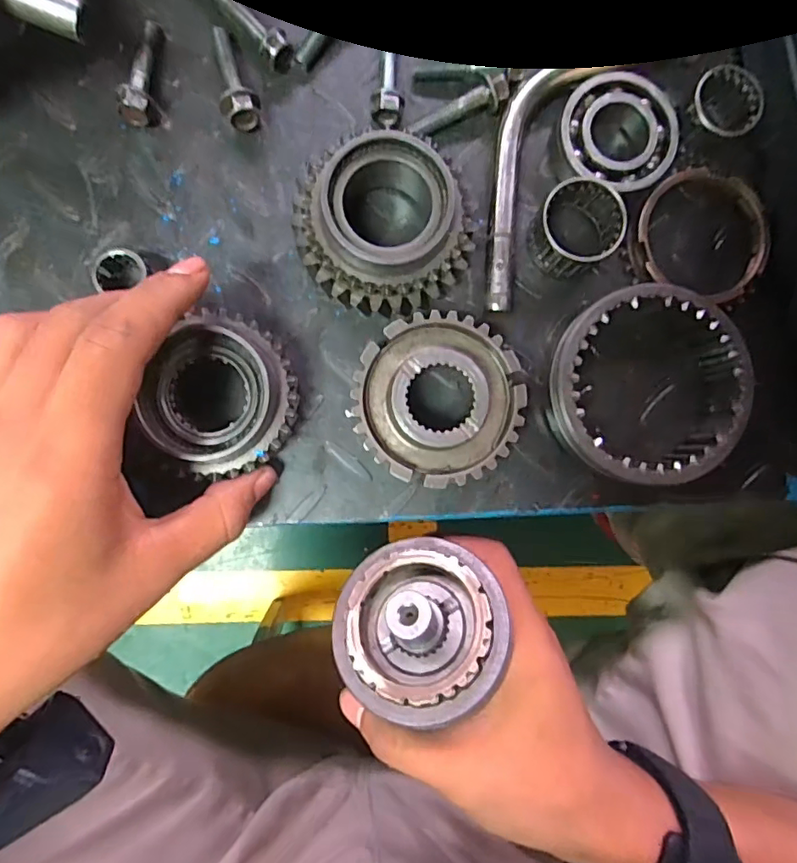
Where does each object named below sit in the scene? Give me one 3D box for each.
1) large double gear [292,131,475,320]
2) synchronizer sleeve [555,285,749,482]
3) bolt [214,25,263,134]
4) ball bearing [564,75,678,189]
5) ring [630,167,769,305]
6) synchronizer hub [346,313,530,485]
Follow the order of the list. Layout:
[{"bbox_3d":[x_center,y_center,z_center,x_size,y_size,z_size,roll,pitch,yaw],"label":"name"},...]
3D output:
[{"bbox_3d":[-0.004,-0.082,0.222,0.067,0.033,0.065,0,88,-5],"label":"large double gear"},{"bbox_3d":[0.102,-0.019,0.230,0.081,0.025,0.080,1,88,-5],"label":"synchronizer sleeve"},{"bbox_3d":[-0.069,-0.148,0.228,0.015,0.016,0.043,-17,90,-5],"label":"bolt"},{"bbox_3d":[0.094,-0.129,0.237,0.049,0.016,0.044,18,87,-4],"label":"ball bearing"},{"bbox_3d":[0.132,-0.084,0.240,0.058,0.013,0.057,0,88,-5],"label":"ring"},{"bbox_3d":[0.016,-0.013,0.225,0.068,0.025,0.067,0,88,-5],"label":"synchronizer hub"}]

